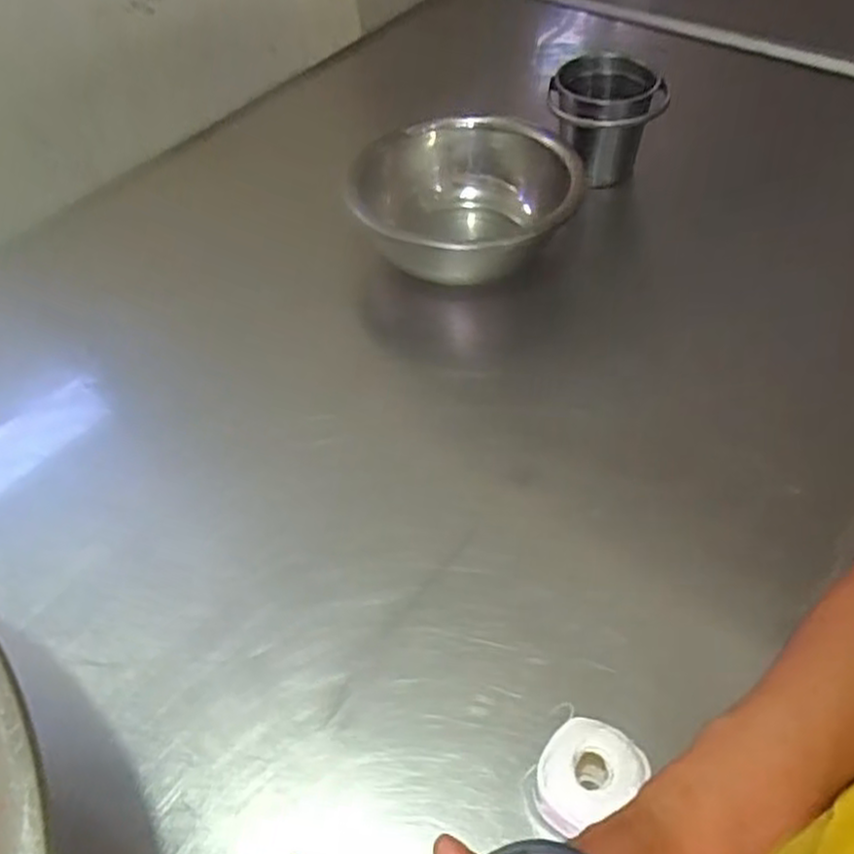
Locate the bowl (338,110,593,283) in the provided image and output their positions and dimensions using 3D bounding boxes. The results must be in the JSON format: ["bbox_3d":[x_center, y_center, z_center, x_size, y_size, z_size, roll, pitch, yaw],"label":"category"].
[{"bbox_3d":[0.063,-0.276,0.974,0.276,0.148,0.276,-2,49,2],"label":"bowl"}]

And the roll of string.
[{"bbox_3d":[0.113,0.258,0.553,0.076,0.061,0.067,-32,56,-22],"label":"roll of string"}]

